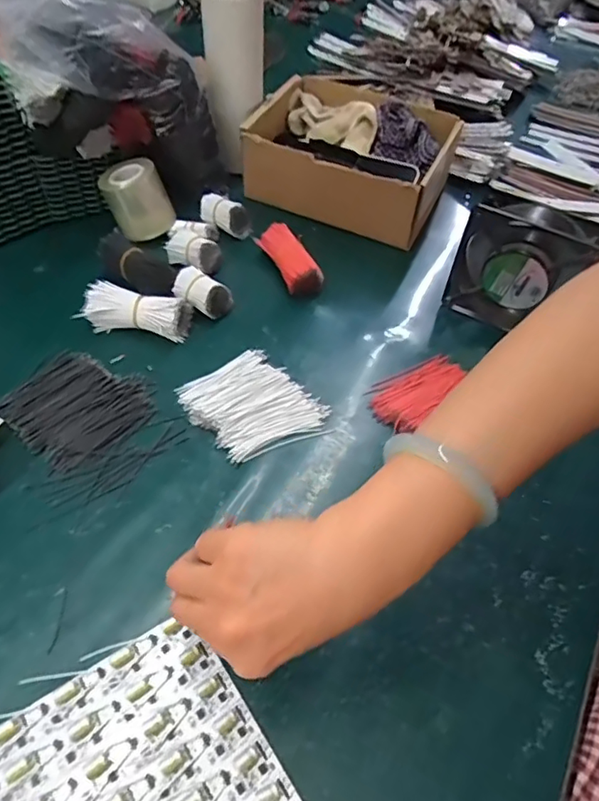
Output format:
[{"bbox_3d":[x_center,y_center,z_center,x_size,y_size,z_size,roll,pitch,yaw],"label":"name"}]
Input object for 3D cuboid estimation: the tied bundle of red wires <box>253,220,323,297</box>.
[{"bbox_3d":[-0.012,-0.150,0.585,0.032,0.032,0.089,-21,56,-21],"label":"tied bundle of red wires"}]

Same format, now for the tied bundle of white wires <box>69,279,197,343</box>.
[{"bbox_3d":[-0.152,-0.083,0.519,0.094,0.033,0.036,7,51,0],"label":"tied bundle of white wires"}]

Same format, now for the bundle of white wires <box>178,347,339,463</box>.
[{"bbox_3d":[-0.040,0.004,0.476,0.112,0.014,0.093,39,57,23],"label":"bundle of white wires"}]

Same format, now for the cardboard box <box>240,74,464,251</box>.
[{"bbox_3d":[0.057,-0.289,0.659,0.225,0.088,0.169,22,52,11],"label":"cardboard box"}]

